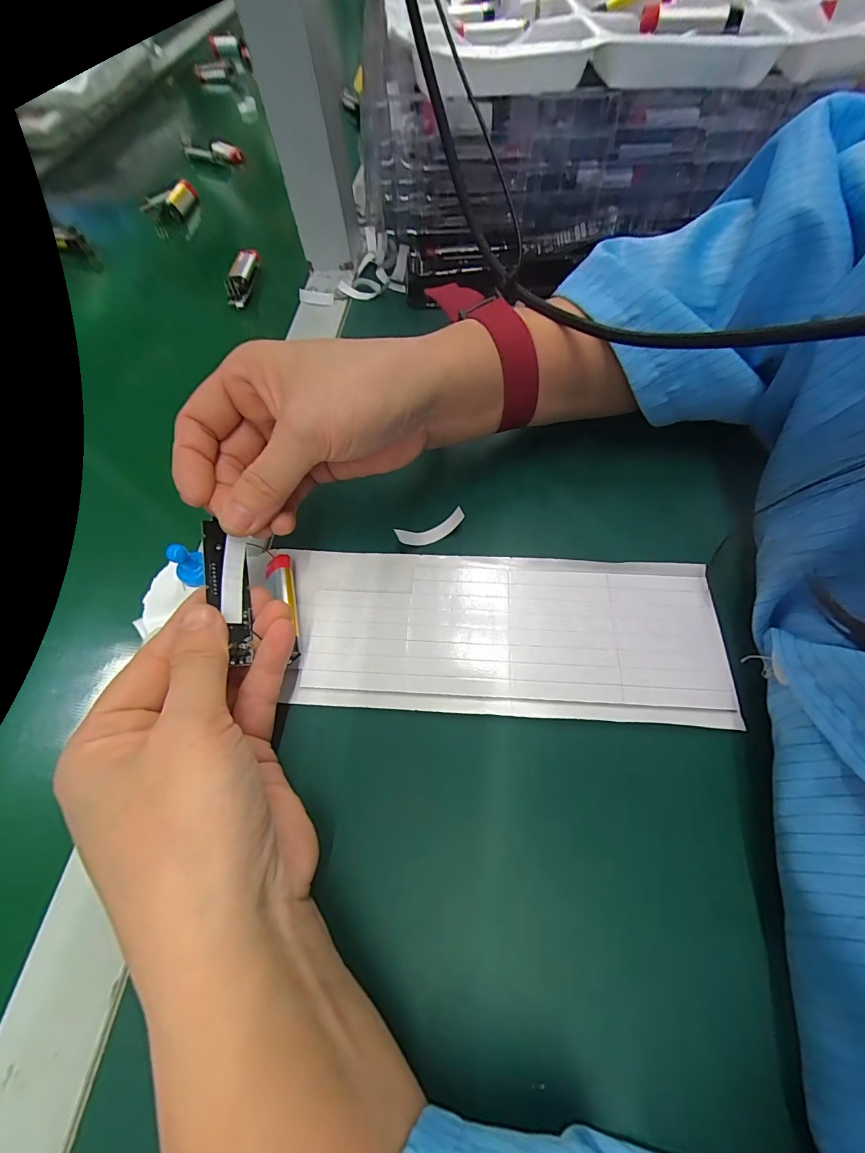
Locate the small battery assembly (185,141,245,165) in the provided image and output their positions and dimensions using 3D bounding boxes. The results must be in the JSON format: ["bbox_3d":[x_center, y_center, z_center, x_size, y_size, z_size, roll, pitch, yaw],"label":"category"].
[{"bbox_3d":[-0.266,-0.519,0.518,0.074,0.018,0.012,6,62,7],"label":"small battery assembly"}]

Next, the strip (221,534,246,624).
[{"bbox_3d":[-0.085,0.001,0.182,0.009,0.004,0.037,7,74,-38],"label":"strip"}]

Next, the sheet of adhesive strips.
[{"bbox_3d":[0.023,0.025,0.205,0.221,0.007,0.078,2,62,5],"label":"sheet of adhesive strips"}]

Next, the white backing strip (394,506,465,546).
[{"bbox_3d":[-0.001,-0.026,0.232,0.037,0.013,0.009,-17,62,-5],"label":"white backing strip"}]

